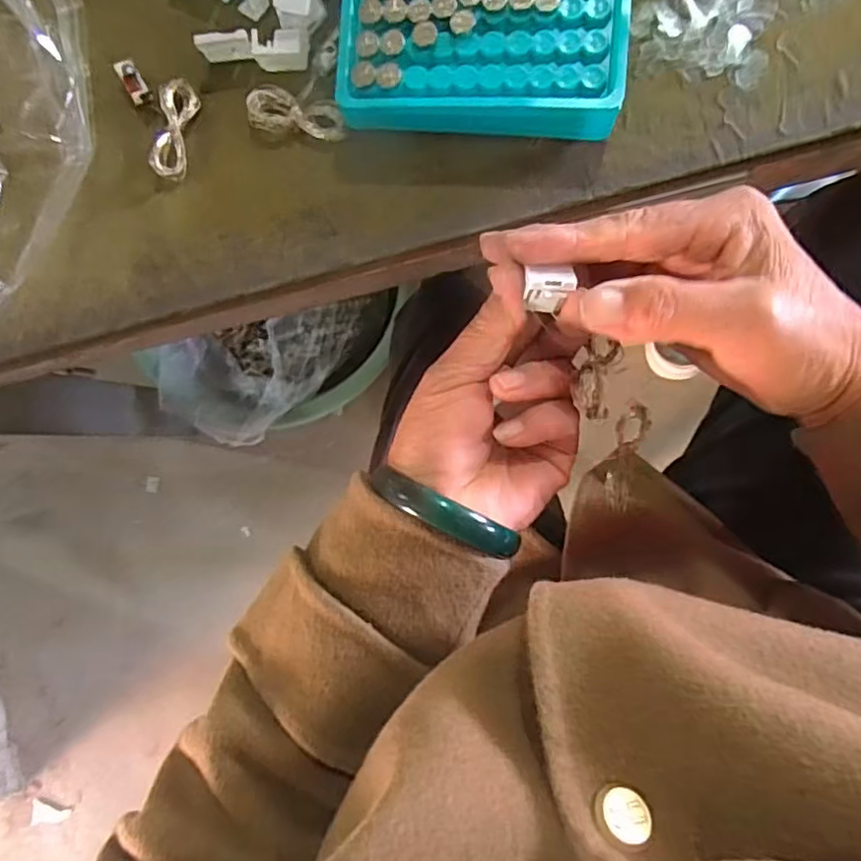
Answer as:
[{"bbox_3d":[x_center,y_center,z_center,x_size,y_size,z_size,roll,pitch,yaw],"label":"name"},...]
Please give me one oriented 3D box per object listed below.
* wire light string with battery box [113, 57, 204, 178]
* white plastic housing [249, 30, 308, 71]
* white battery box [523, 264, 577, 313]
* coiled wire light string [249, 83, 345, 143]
[{"bbox_3d":[-0.136,-0.164,0.321,0.031,0.014,0.062,-21,87,7],"label":"wire light string with battery box"},{"bbox_3d":[-0.075,-0.190,0.309,0.026,0.011,0.014,-1,90,8],"label":"white plastic housing"},{"bbox_3d":[0.048,-0.056,0.244,0.019,0.010,0.016,-1,90,8],"label":"white battery box"},{"bbox_3d":[-0.067,-0.160,0.314,0.048,0.013,0.020,13,92,8],"label":"coiled wire light string"}]

